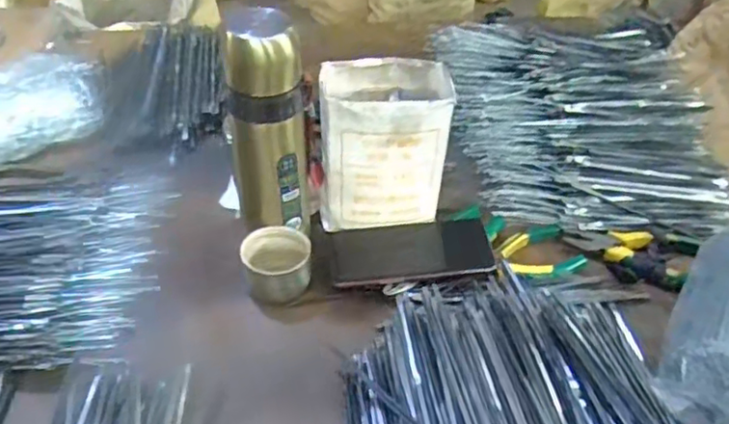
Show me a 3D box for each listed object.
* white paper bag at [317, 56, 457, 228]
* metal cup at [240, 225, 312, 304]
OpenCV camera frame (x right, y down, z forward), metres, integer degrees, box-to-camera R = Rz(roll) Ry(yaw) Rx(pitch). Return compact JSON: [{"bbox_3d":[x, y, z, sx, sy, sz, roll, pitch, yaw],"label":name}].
[{"bbox_3d":[0.018,-0.068,0.632,0.118,0.140,0.098,3,41,0],"label":"white paper bag"},{"bbox_3d":[-0.081,0.049,0.586,0.064,0.042,0.057,-4,42,-8],"label":"metal cup"}]

